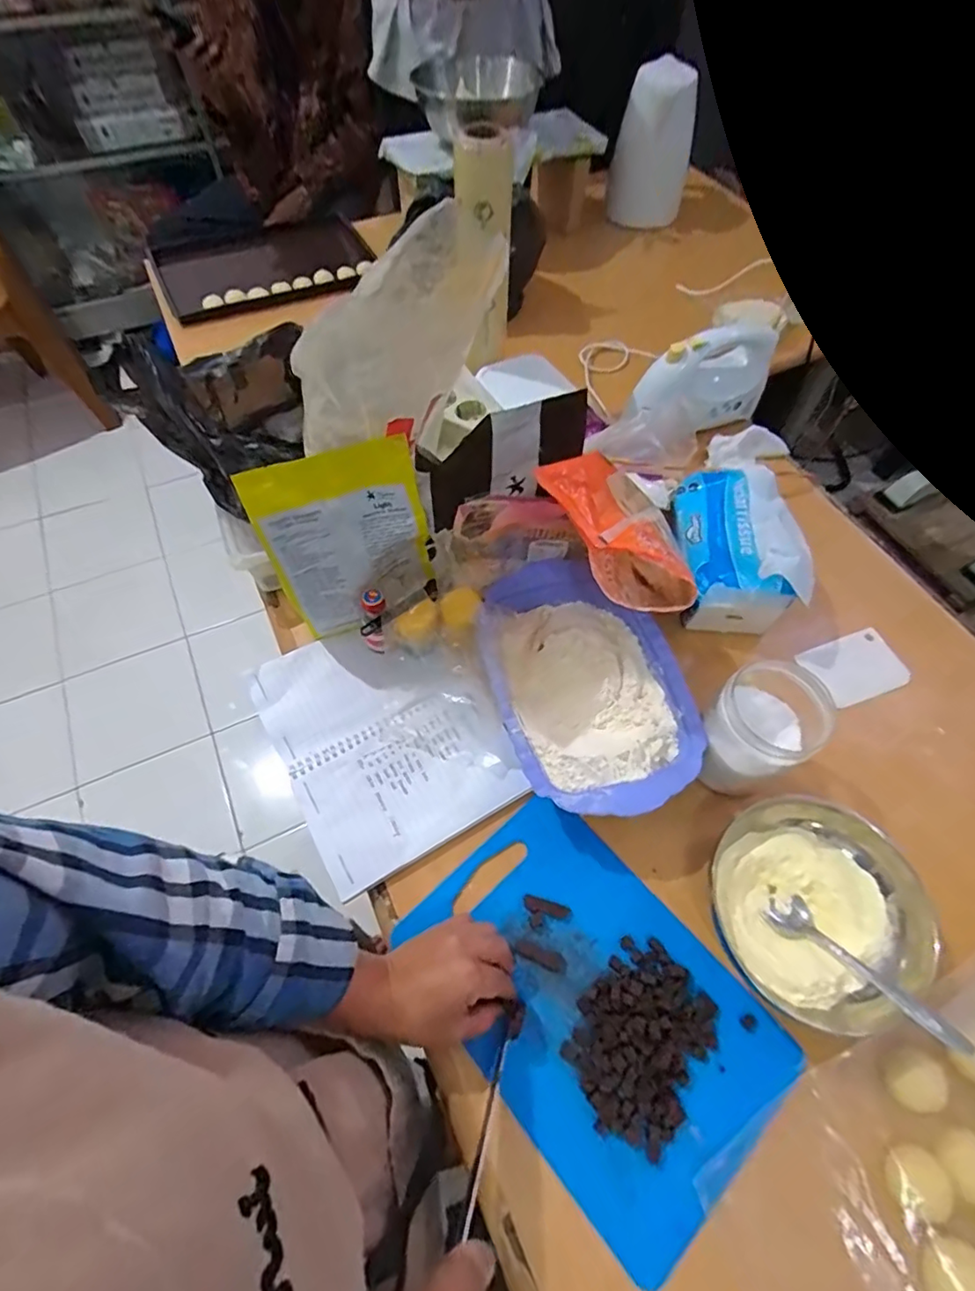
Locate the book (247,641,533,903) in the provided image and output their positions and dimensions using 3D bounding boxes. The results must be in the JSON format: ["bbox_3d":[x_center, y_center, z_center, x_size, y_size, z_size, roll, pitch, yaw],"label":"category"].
[{"bbox_3d":[-0.108,0.090,0.579,0.198,0.027,0.255,-29,63,-15],"label":"book"}]

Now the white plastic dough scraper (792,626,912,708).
[{"bbox_3d":[0.412,0.024,0.630,0.108,0.005,0.075,-18,56,-13],"label":"white plastic dough scraper"}]

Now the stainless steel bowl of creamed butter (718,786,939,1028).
[{"bbox_3d":[0.270,0.219,0.469,0.151,0.069,0.156,0,59,-1],"label":"stainless steel bowl of creamed butter"}]

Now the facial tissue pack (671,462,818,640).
[{"bbox_3d":[0.286,-0.121,0.651,0.123,0.087,0.192,3,59,1],"label":"facial tissue pack"}]

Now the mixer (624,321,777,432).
[{"bbox_3d":[0.296,-0.357,0.779,0.205,0.126,0.065,-18,61,-9],"label":"mixer"}]

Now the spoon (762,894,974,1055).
[{"bbox_3d":[0.295,0.257,0.447,0.036,0.024,0.146,-37,39,-19],"label":"spoon"}]

